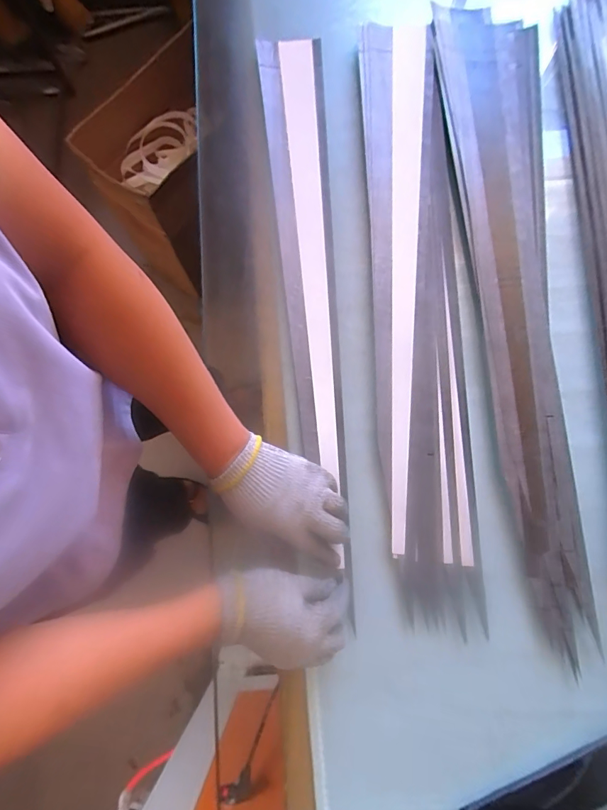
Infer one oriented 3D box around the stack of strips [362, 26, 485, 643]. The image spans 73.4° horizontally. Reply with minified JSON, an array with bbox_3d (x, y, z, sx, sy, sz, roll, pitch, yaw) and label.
[{"bbox_3d":[0.145,-0.158,0.512,0.112,0.029,0.789,0,77,-1],"label":"stack of strips"}]

